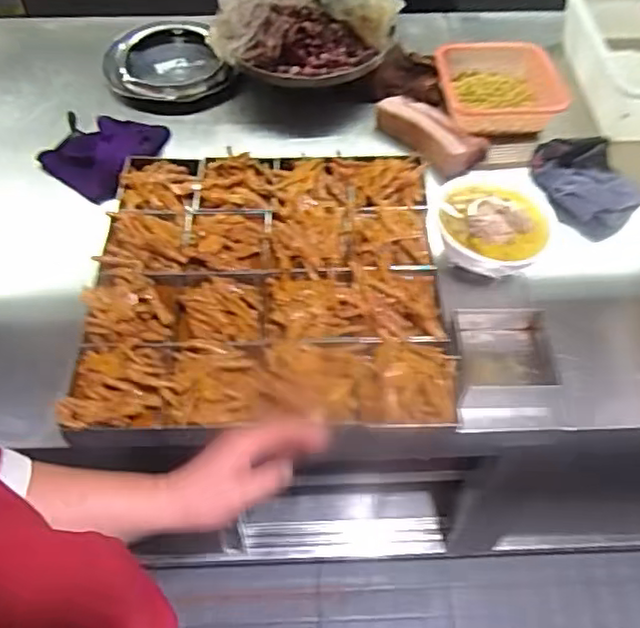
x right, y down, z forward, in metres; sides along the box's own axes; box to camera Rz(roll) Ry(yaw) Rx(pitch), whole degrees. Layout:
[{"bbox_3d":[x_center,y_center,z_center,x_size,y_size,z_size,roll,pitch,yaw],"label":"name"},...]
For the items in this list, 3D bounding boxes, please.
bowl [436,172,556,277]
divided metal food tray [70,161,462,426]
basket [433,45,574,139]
[{"bbox_3d":[0.250,-0.132,0.926,0.162,0.057,0.143,19,57,12],"label":"bowl"},{"bbox_3d":[-0.083,-0.065,0.923,0.500,0.054,0.483,-1,52,-1],"label":"divided metal food tray"},{"bbox_3d":[0.327,-0.420,1.166,0.215,0.060,0.229,-1,55,-2],"label":"basket"}]

